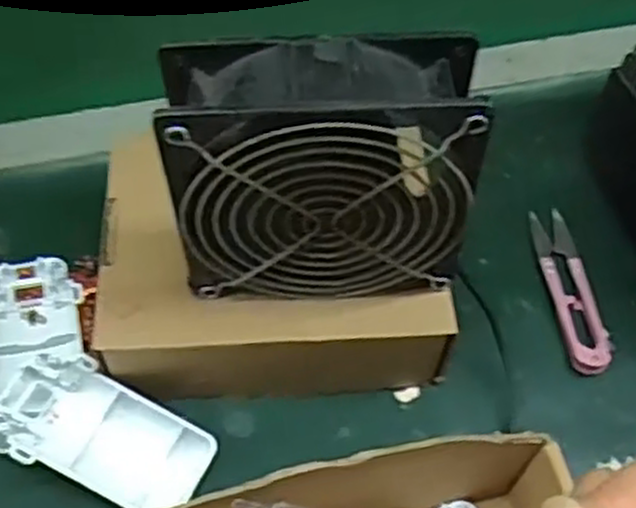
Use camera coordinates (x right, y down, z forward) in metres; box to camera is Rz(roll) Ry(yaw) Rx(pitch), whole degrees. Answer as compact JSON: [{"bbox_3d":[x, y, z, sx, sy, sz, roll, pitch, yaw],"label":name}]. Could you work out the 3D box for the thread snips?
[{"bbox_3d":[0.137,0.016,0.436,0.024,0.010,0.104,-2,56,-5],"label":"thread snips"}]

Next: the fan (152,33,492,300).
[{"bbox_3d":[0.001,-0.032,0.332,0.116,0.115,0.046,-1,56,-4],"label":"fan"}]

